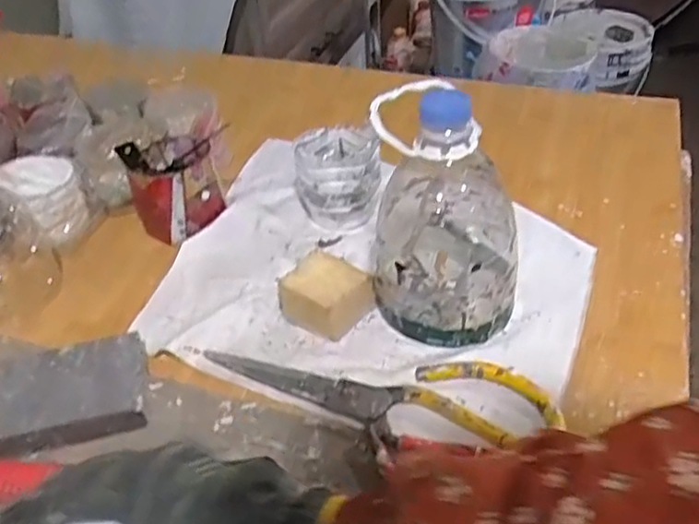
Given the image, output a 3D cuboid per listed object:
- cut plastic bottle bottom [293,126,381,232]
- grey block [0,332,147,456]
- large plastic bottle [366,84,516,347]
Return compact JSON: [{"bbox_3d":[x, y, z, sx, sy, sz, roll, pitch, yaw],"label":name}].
[{"bbox_3d":[-0.011,-0.074,0.580,0.072,0.069,0.071,-3,41,1],"label":"cut plastic bottle bottom"},{"bbox_3d":[-0.185,0.087,0.444,0.097,0.023,0.070,-12,41,-8],"label":"grey block"},{"bbox_3d":[0.067,-0.037,0.460,0.105,0.163,0.103,3,42,9],"label":"large plastic bottle"}]

